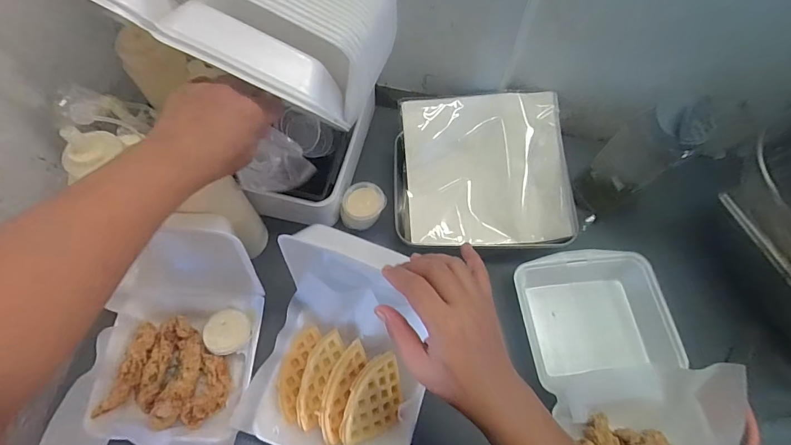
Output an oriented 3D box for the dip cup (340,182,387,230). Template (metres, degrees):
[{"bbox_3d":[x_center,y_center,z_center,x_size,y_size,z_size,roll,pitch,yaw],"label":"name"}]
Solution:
[{"bbox_3d":[-0.046,-0.024,0.568,0.060,0.041,0.059,0,66,0],"label":"dip cup"}]

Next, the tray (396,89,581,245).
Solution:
[{"bbox_3d":[0.127,-0.078,0.578,0.247,0.041,0.241,-4,82,7],"label":"tray"}]

